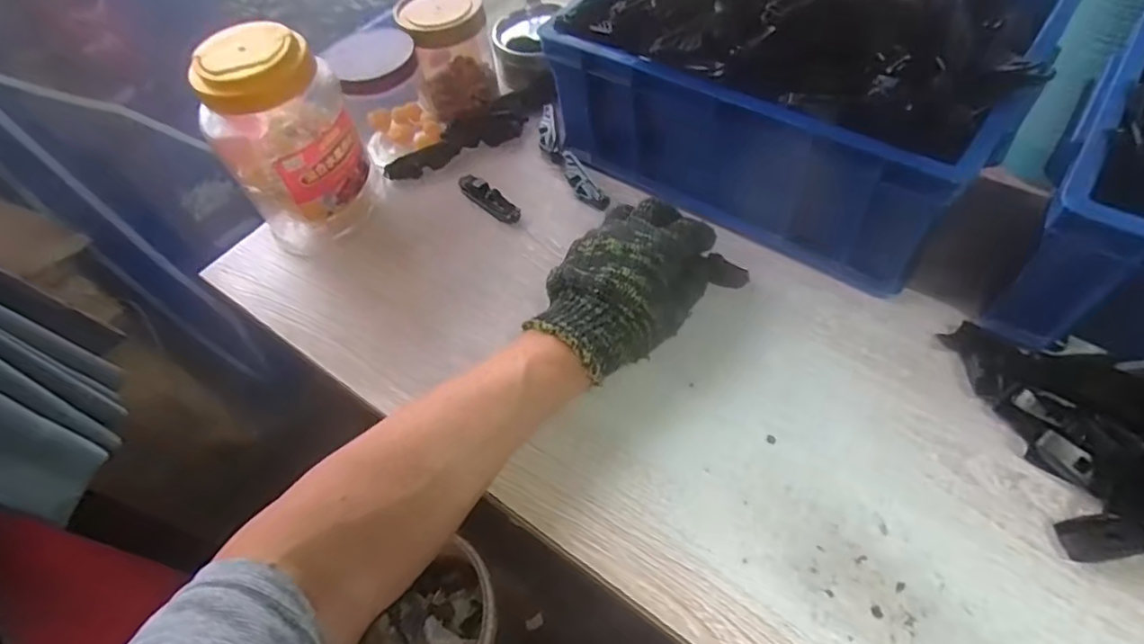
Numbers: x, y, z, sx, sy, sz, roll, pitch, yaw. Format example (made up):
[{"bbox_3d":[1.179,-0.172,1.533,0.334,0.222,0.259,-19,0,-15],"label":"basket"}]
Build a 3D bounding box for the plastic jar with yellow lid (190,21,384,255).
[{"bbox_3d":[-0.231,-0.146,0.491,0.082,0.175,0.081,-3,55,5],"label":"plastic jar with yellow lid"}]

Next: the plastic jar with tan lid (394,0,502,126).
[{"bbox_3d":[-0.123,-0.276,0.616,0.084,0.113,0.092,-3,55,5],"label":"plastic jar with tan lid"}]

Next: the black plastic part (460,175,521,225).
[{"bbox_3d":[-0.079,-0.116,0.554,0.020,0.022,0.075,-40,60,-19],"label":"black plastic part"}]

